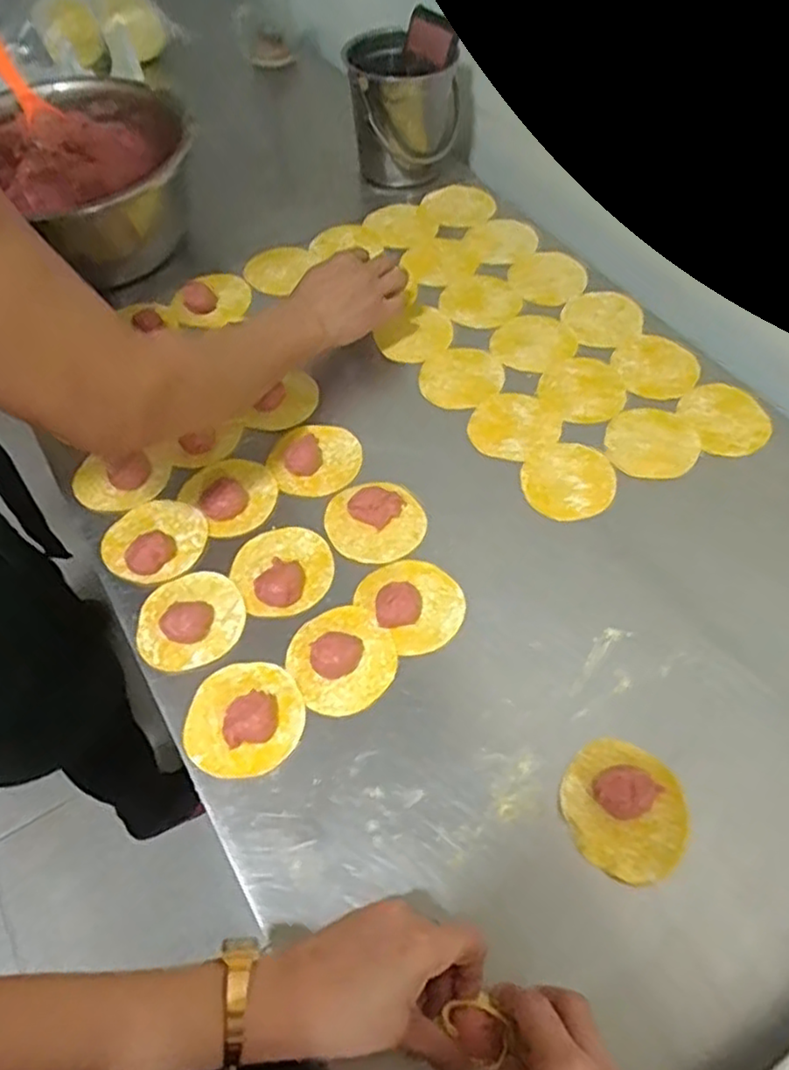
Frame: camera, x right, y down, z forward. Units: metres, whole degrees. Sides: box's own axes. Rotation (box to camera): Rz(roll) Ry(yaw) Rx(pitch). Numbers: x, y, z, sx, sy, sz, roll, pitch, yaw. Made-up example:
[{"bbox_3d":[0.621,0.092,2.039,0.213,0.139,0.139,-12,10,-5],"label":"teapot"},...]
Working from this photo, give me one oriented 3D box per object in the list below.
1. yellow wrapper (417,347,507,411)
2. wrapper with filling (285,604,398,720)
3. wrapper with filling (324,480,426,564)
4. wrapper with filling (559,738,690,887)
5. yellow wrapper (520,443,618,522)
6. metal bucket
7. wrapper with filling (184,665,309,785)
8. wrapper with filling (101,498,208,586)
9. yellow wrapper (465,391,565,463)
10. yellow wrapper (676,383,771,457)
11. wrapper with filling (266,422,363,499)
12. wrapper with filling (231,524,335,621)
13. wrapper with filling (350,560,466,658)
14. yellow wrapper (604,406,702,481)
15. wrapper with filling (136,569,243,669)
[{"bbox_3d":[0.067,-0.157,0.695,0.085,0.004,0.074,-34,66,-18],"label":"yellow wrapper"},{"bbox_3d":[-0.040,0.091,0.526,0.078,0.019,0.081,-1,57,1],"label":"wrapper with filling"},{"bbox_3d":[-0.017,-0.015,0.596,0.083,0.020,0.076,-1,57,1],"label":"wrapper with filling"},{"bbox_3d":[0.154,0.178,0.459,0.082,0.022,0.082,27,62,18],"label":"wrapper with filling"},{"bbox_3d":[0.156,-0.048,0.621,0.083,0.004,0.078,-1,57,1],"label":"yellow wrapper"},{"bbox_3d":[0.014,-0.518,0.853,0.129,0.128,0.118,-6,57,-2],"label":"metal bucket"},{"bbox_3d":[-0.108,0.131,0.500,0.081,0.020,0.082,-1,57,1],"label":"wrapper with filling"},{"bbox_3d":[-0.203,0.001,0.585,0.084,0.017,0.077,-1,57,1],"label":"wrapper with filling"},{"bbox_3d":[0.114,-0.102,0.658,0.079,0.005,0.079,-1,57,1],"label":"yellow wrapper"},{"bbox_3d":[0.310,-0.111,0.652,0.076,0.004,0.078,-19,59,-11],"label":"yellow wrapper"},{"bbox_3d":[-0.072,-0.072,0.635,0.076,0.020,0.080,-1,57,1],"label":"wrapper with filling"},{"bbox_3d":[-0.092,0.025,0.572,0.079,0.013,0.078,-27,60,-15],"label":"wrapper with filling"},{"bbox_3d":[0.015,0.049,0.552,0.071,0.019,0.082,-34,62,-19],"label":"wrapper with filling"},{"bbox_3d":[0.237,-0.087,0.641,0.082,0.005,0.082,-8,57,-3],"label":"yellow wrapper"},{"bbox_3d":[-0.162,0.062,0.543,0.083,0.021,0.080,-1,57,1],"label":"wrapper with filling"}]

